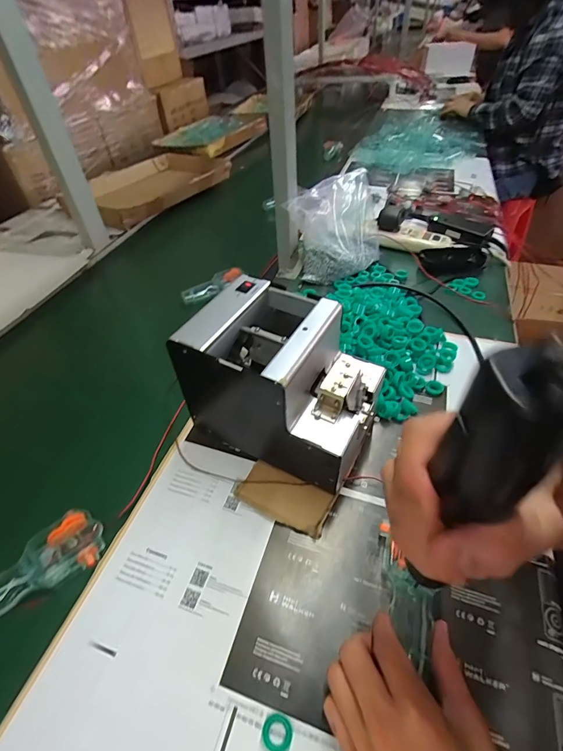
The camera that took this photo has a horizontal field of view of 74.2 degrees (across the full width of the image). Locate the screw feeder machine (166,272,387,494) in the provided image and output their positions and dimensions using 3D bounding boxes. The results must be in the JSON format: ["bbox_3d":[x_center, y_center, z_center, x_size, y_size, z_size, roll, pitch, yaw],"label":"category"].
[{"bbox_3d":[0.000,0.007,0.399,0.187,0.148,0.120,22,51,20],"label":"screw feeder machine"}]

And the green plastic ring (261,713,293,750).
[{"bbox_3d":[-0.003,0.255,0.266,0.021,0.004,0.020,0,47,0],"label":"green plastic ring"}]

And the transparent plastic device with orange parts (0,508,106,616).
[{"bbox_3d":[-0.235,0.181,0.351,0.125,0.026,0.056,-28,53,-23],"label":"transparent plastic device with orange parts"}]

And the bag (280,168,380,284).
[{"bbox_3d":[0.112,-0.265,0.666,0.106,0.126,0.197,35,56,28],"label":"bag"}]

